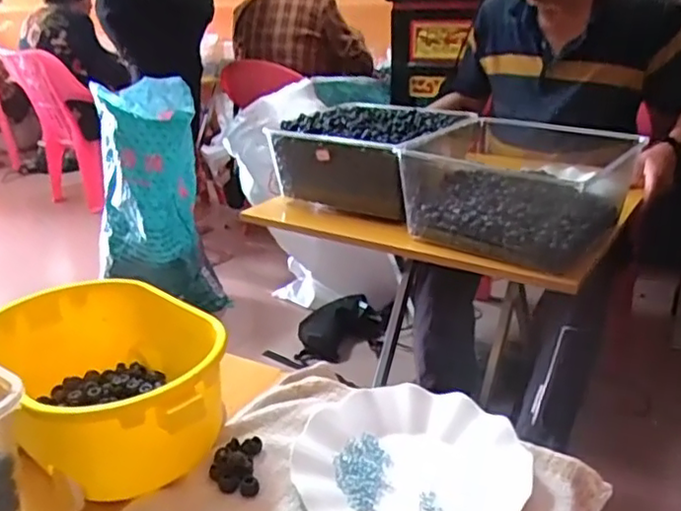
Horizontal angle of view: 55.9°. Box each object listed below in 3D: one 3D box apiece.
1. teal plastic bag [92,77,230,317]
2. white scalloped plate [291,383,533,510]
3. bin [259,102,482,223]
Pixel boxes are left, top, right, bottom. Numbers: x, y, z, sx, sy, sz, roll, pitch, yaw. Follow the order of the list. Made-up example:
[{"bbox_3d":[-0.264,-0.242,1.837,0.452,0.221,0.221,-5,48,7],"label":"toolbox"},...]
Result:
[{"bbox_3d":[-0.523,-0.138,1.789,0.316,0.615,0.302,-11,24,-21],"label":"teal plastic bag"},{"bbox_3d":[0.060,0.166,0.526,0.177,0.026,0.170,-1,23,1],"label":"white scalloped plate"},{"bbox_3d":[0.062,-0.177,1.190,0.289,0.151,0.275,15,28,34],"label":"bin"}]

